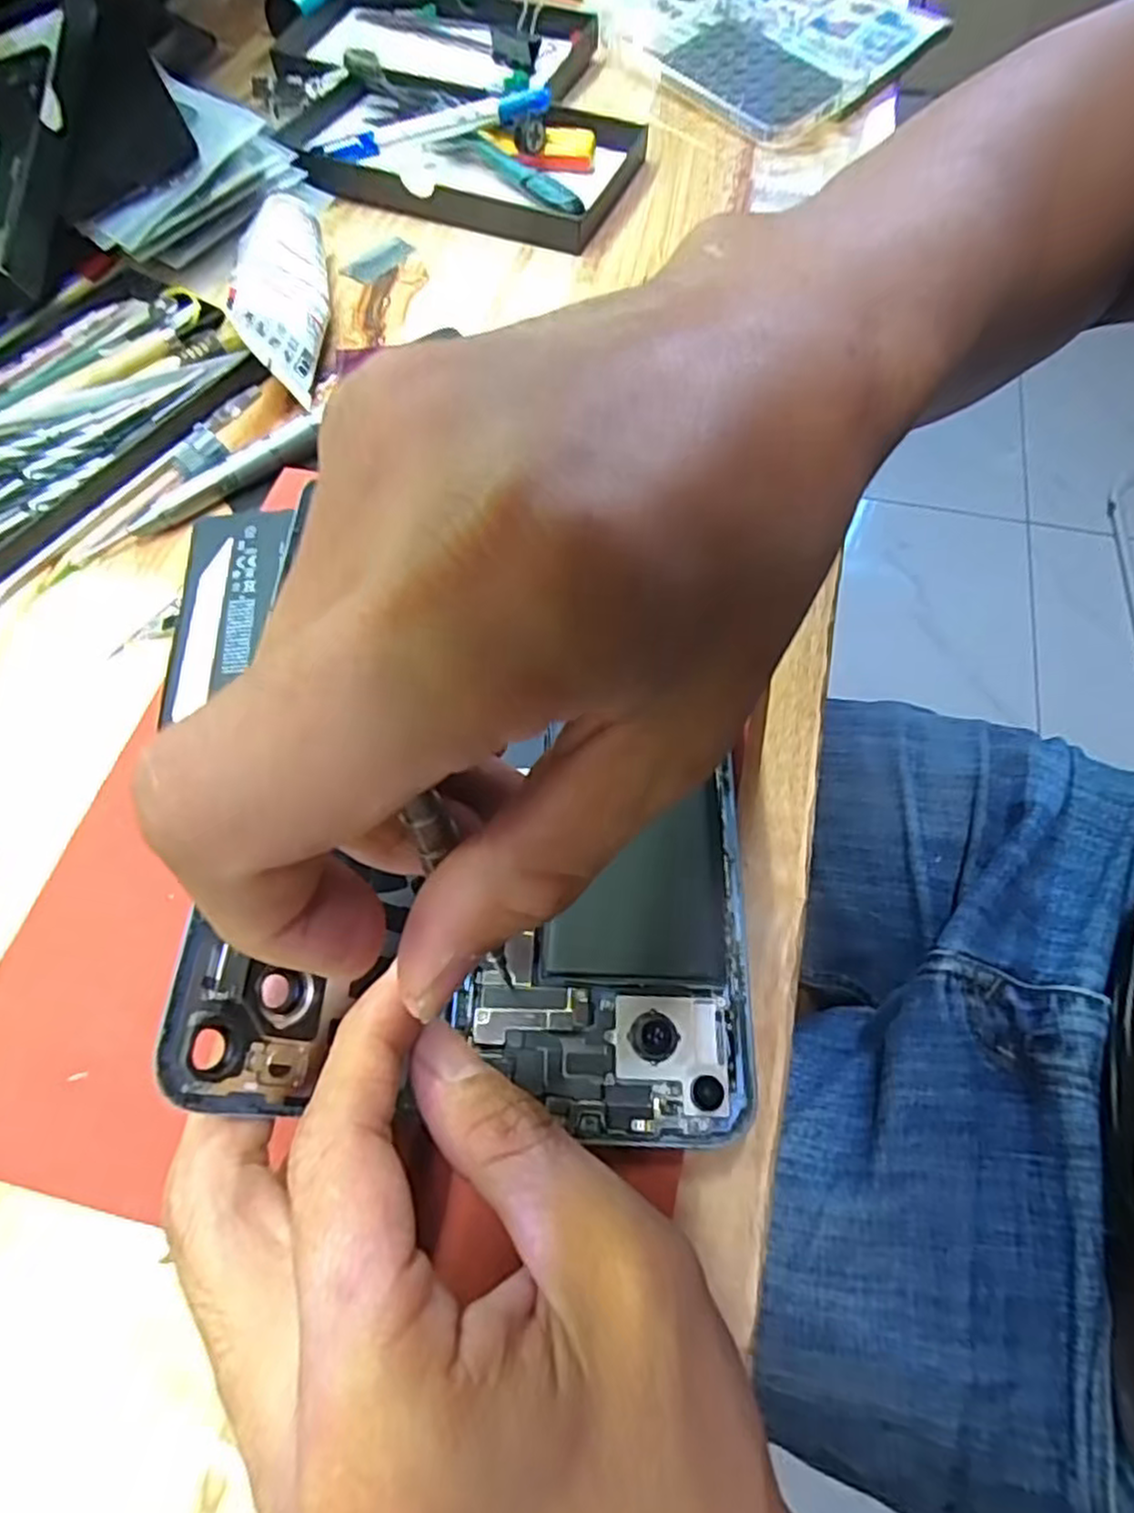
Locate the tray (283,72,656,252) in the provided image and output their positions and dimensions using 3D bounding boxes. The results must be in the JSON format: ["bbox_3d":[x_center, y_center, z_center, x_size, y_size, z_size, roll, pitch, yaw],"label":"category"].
[{"bbox_3d":[-0.056,-0.321,0.383,0.175,0.028,0.105,14,65,9],"label":"tray"}]

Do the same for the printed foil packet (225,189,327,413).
[{"bbox_3d":[-0.123,-0.210,0.320,0.010,0.039,0.112,-22,61,35],"label":"printed foil packet"}]

